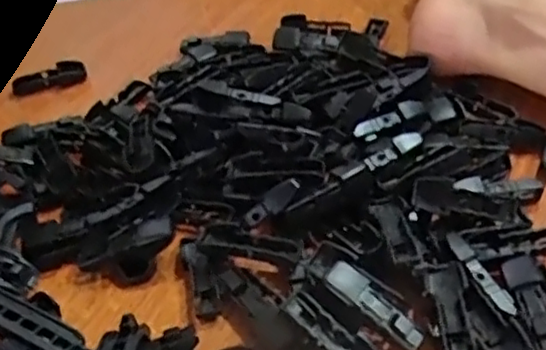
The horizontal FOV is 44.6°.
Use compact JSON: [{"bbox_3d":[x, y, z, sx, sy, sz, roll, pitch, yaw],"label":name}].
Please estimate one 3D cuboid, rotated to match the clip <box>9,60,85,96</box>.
[{"bbox_3d":[-0.160,-0.068,0.477,0.051,0.010,0.021,-23,46,-17],"label":"clip"}]

